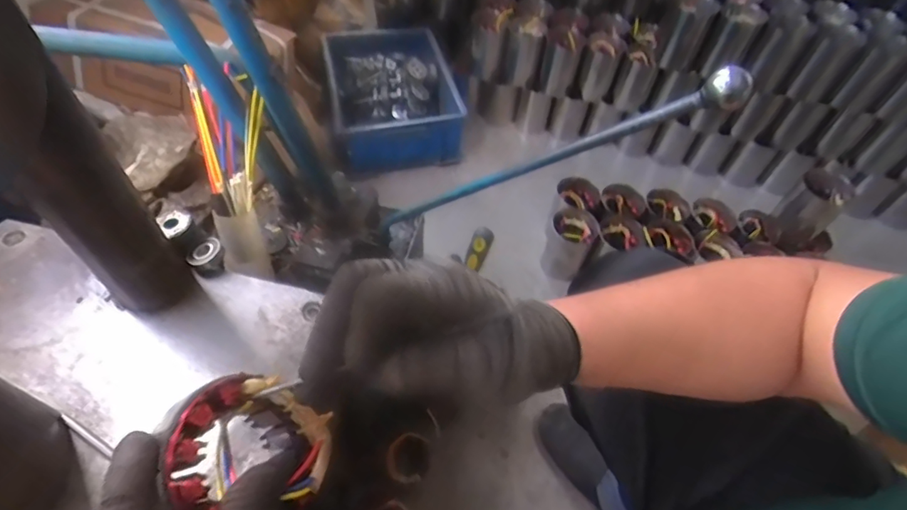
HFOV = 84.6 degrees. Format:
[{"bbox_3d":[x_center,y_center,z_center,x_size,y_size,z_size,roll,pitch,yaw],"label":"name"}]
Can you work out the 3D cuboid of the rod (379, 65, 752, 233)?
[{"bbox_3d":[0.057,-0.081,0.479,0.403,0.023,0.020,-16,39,42],"label":"rod"}]

